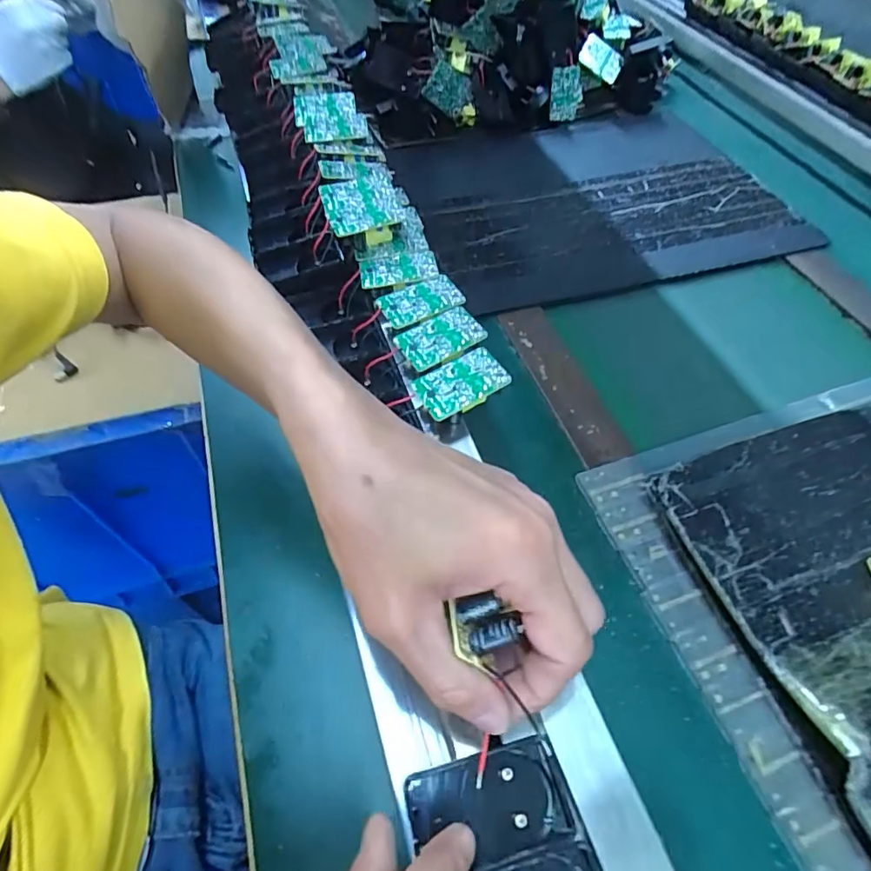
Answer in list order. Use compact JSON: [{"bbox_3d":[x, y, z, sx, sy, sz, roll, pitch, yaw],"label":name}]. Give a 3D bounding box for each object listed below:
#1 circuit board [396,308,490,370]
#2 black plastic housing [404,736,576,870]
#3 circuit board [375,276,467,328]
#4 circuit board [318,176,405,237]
[{"bbox_3d":[0.005,-0.073,0.394,0.062,0.012,0.037,-30,60,-20],"label":"circuit board"},{"bbox_3d":[0.024,0.177,0.250,0.072,0.024,0.043,-12,56,-9],"label":"black plastic housing"},{"bbox_3d":[-0.012,-0.108,0.414,0.063,0.004,0.037,-19,57,-15],"label":"circuit board"},{"bbox_3d":[-0.063,-0.200,0.454,0.064,0.010,0.070,-15,60,-10],"label":"circuit board"}]

